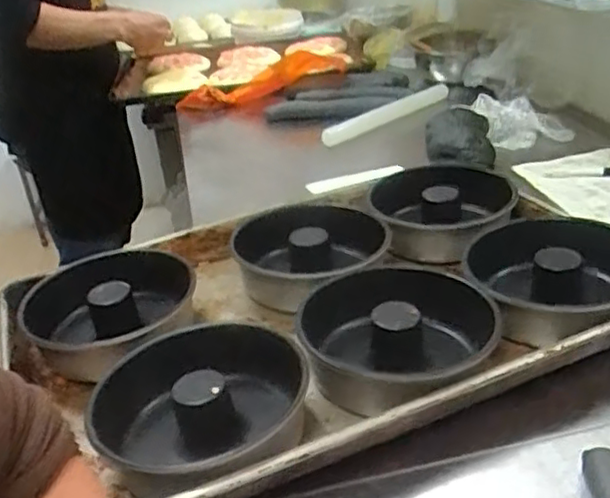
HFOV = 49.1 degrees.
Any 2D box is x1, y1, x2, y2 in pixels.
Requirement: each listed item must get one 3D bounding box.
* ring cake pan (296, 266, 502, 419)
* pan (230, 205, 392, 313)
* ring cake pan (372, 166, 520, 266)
[{"bbox_3d":[0.077,0.081,0.588,0.147,0.067,0.145,-4,29,2],"label":"ring cake pan"},{"bbox_3d":[0.007,0.013,0.752,0.170,0.073,0.193,-14,30,-15],"label":"pan"},{"bbox_3d":[0.164,-0.046,0.813,0.170,0.054,0.177,-4,29,2],"label":"ring cake pan"}]

